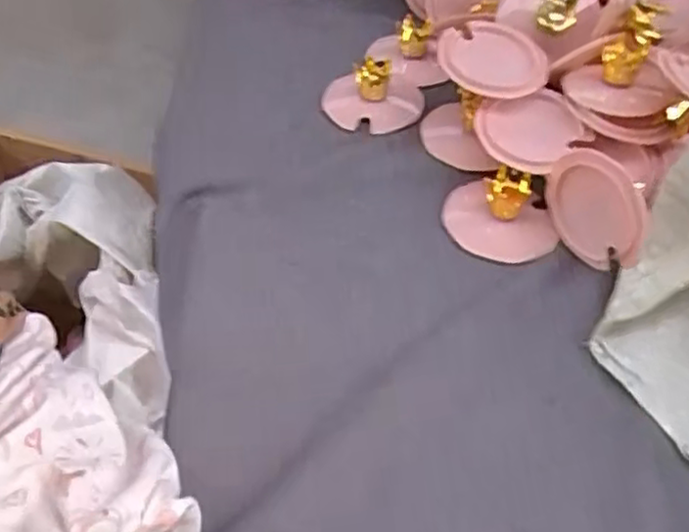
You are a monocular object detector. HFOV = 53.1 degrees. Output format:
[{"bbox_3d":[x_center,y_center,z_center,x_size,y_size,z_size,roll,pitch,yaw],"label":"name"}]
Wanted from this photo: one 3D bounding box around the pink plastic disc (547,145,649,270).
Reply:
[{"bbox_3d":[0.157,-0.033,0.429,0.020,0.062,0.070,-29,55,-24],"label":"pink plastic disc"}]

